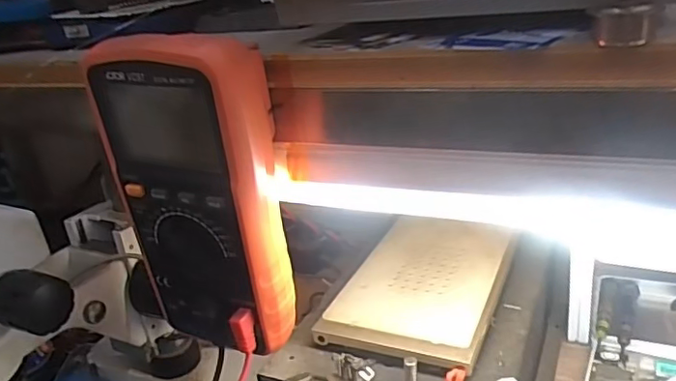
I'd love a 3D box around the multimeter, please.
[{"bbox_3d":[-0.071,0.005,0.301,0.085,0.164,0.049,5,25,28],"label":"multimeter"}]

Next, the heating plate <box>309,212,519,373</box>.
[{"bbox_3d":[0.069,0.069,0.442,0.112,0.012,0.184,4,25,26],"label":"heating plate"}]

